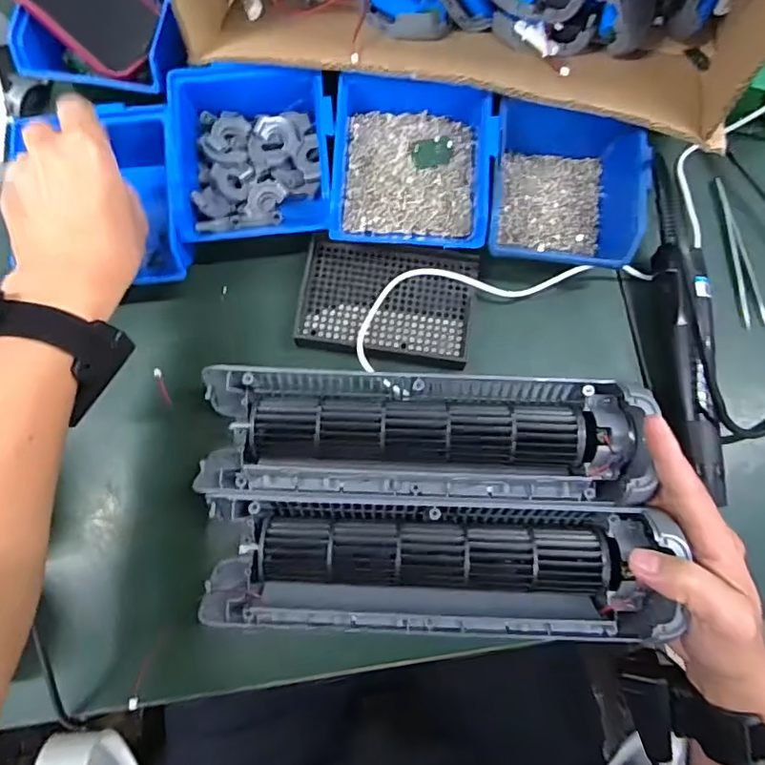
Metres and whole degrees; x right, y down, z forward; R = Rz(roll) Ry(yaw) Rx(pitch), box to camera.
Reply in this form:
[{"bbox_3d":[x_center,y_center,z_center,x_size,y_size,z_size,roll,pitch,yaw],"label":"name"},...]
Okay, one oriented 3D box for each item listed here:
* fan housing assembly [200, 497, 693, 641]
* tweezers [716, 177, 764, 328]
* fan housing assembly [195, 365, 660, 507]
[{"bbox_3d":[0.032,0.123,0.373,0.294,0.050,0.080,1,78,2],"label":"fan housing assembly"},{"bbox_3d":[0.297,-0.108,0.467,0.016,0.008,0.129,-5,79,-1],"label":"tweezers"},{"bbox_3d":[0.025,0.038,0.397,0.299,0.056,0.090,2,78,2],"label":"fan housing assembly"}]

